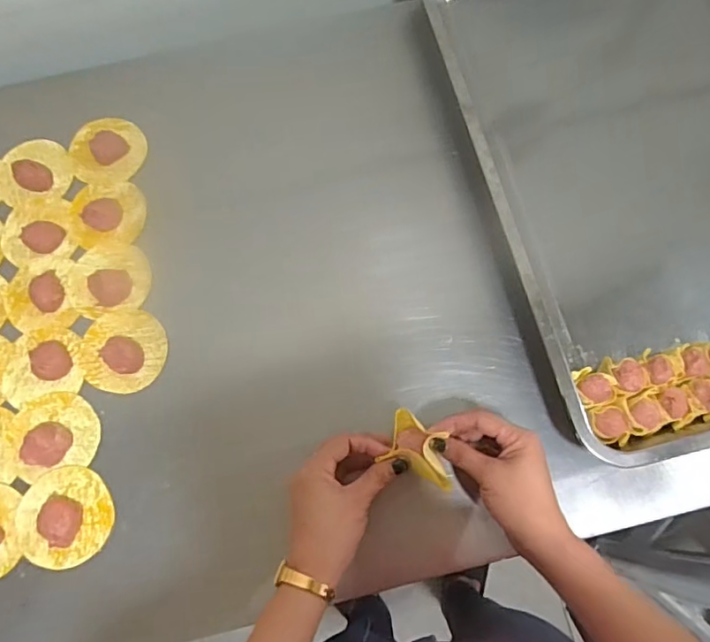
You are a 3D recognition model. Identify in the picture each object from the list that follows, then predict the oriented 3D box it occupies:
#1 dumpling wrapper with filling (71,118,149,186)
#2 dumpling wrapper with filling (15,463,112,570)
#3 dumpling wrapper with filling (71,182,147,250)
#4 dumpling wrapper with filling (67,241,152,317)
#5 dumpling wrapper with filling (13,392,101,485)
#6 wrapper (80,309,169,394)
[{"bbox_3d":[-0.270,-0.189,0.570,0.079,0.014,0.082,-7,75,-1],"label":"dumpling wrapper with filling"},{"bbox_3d":[-0.259,0.172,0.457,0.080,0.019,0.083,0,75,1],"label":"dumpling wrapper with filling"},{"bbox_3d":[-0.261,-0.114,0.544,0.073,0.026,0.070,-8,75,-2],"label":"dumpling wrapper with filling"},{"bbox_3d":[-0.251,-0.044,0.526,0.078,0.026,0.074,-12,75,-2],"label":"dumpling wrapper with filling"},{"bbox_3d":[-0.280,0.102,0.480,0.077,0.017,0.074,-13,75,-3],"label":"dumpling wrapper with filling"},{"bbox_3d":[-0.226,0.027,0.502,0.082,0.020,0.080,0,75,1],"label":"wrapper"}]

